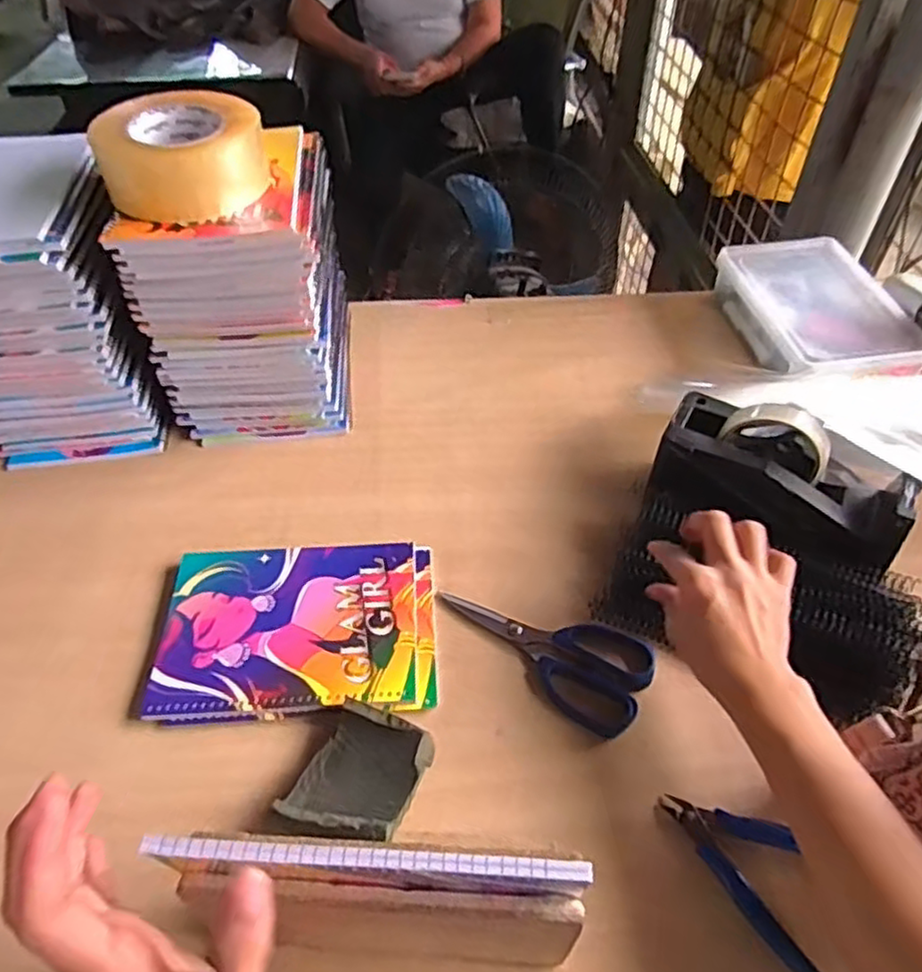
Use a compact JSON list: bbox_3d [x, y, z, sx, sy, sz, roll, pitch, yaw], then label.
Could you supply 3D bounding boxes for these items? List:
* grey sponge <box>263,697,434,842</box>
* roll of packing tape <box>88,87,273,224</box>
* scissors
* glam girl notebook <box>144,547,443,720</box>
[{"bbox_3d":[-0.067,0.192,0.445,0.072,0.039,0.092,14,47,15],"label":"grey sponge"},{"bbox_3d":[-0.227,-0.267,0.564,0.128,0.066,0.123,0,48,0],"label":"roll of packing tape"},{"bbox_3d":[0.061,0.123,0.533,0.169,0.007,0.078,23,50,22],"label":"scissors"},{"bbox_3d":[-0.128,0.109,0.545,0.211,0.012,0.149,-2,46,-1],"label":"glam girl notebook"}]

